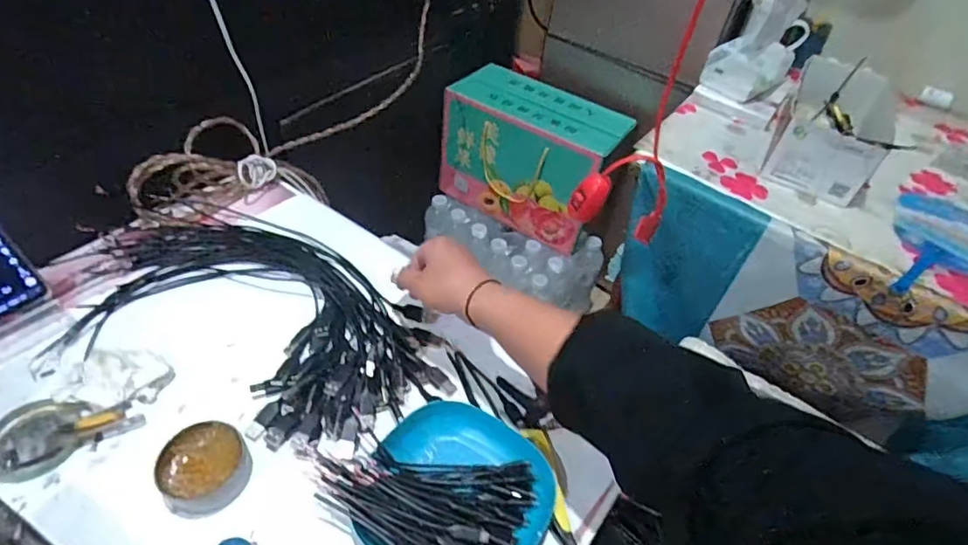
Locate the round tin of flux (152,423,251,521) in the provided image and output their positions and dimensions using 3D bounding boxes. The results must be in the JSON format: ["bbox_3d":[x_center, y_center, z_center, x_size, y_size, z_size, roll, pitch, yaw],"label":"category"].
[{"bbox_3d":[-0.219,0.153,0.419,0.060,0.033,0.058,4,47,-4],"label":"round tin of flux"}]

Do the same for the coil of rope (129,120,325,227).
[{"bbox_3d":[-0.308,-0.129,0.661,0.232,0.093,0.086,-17,51,-35],"label":"coil of rope"}]

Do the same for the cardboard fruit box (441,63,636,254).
[{"bbox_3d":[0.090,-0.234,1.072,0.333,0.236,0.157,28,49,17],"label":"cardboard fruit box"}]

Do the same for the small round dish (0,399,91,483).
[{"bbox_3d":[-0.367,0.136,0.435,0.070,0.010,0.065,4,47,-4],"label":"small round dish"}]

